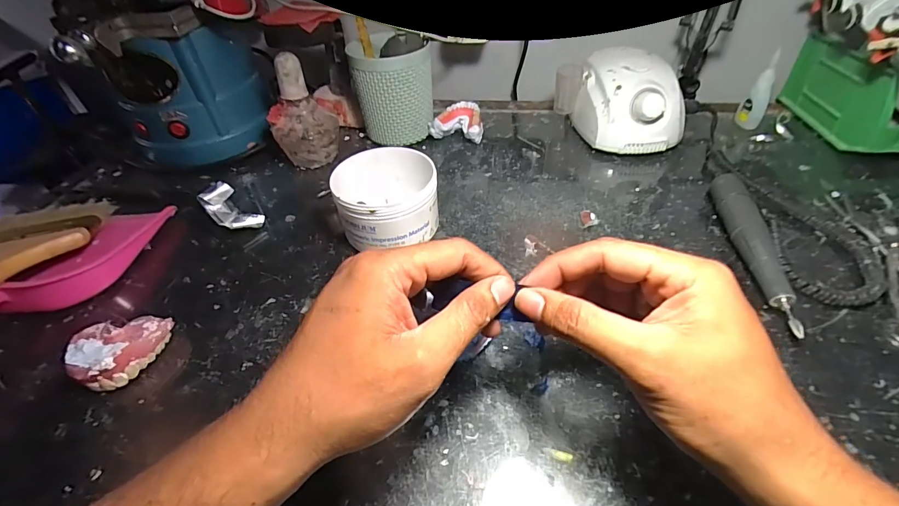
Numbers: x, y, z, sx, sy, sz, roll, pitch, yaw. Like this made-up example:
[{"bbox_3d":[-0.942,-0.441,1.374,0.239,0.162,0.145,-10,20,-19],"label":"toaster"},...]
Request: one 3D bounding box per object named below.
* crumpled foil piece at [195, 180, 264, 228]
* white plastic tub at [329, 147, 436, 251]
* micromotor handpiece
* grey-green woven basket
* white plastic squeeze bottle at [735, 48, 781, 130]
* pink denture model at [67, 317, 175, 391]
[{"bbox_3d":[-0.226,-0.046,0.414,0.081,0.028,0.033,30,54,31],"label":"crumpled foil piece"},{"bbox_3d":[-0.058,-0.047,0.376,0.089,0.065,0.104,-21,46,-17],"label":"white plastic tub"},{"bbox_3d":[0.253,-0.005,0.333,0.028,0.030,0.165,2,44,6],"label":"micromotor handpiece"},{"bbox_3d":[-0.066,-0.198,0.502,0.090,0.111,0.090,-9,44,-5],"label":"grey-green woven basket"},{"bbox_3d":[0.364,-0.187,0.474,0.023,0.082,0.019,20,49,23],"label":"white plastic squeeze bottle"},{"bbox_3d":[-0.247,0.065,0.297,0.061,0.027,0.059,16,48,20],"label":"pink denture model"}]

